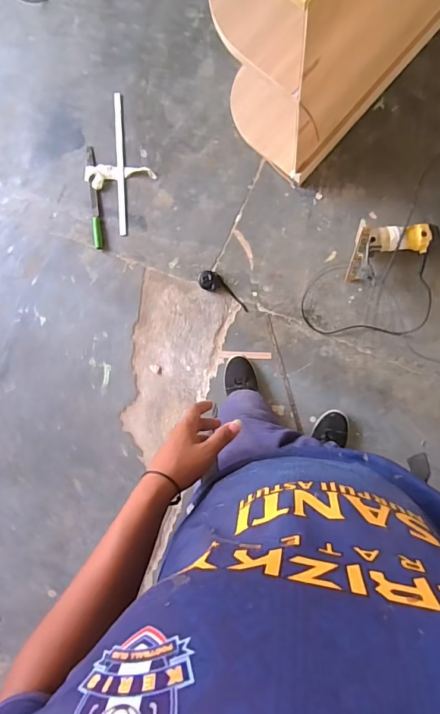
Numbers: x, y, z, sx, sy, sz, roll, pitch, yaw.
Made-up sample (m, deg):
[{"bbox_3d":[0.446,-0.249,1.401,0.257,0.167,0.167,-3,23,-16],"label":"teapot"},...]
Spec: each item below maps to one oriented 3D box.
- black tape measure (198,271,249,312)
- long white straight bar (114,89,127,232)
[{"bbox_3d":[0.018,-0.220,1.365,0.191,0.027,0.065,31,93,7],"label":"black tape measure"},{"bbox_3d":[-0.348,-0.675,1.470,0.028,0.010,0.507,-4,85,1],"label":"long white straight bar"}]

